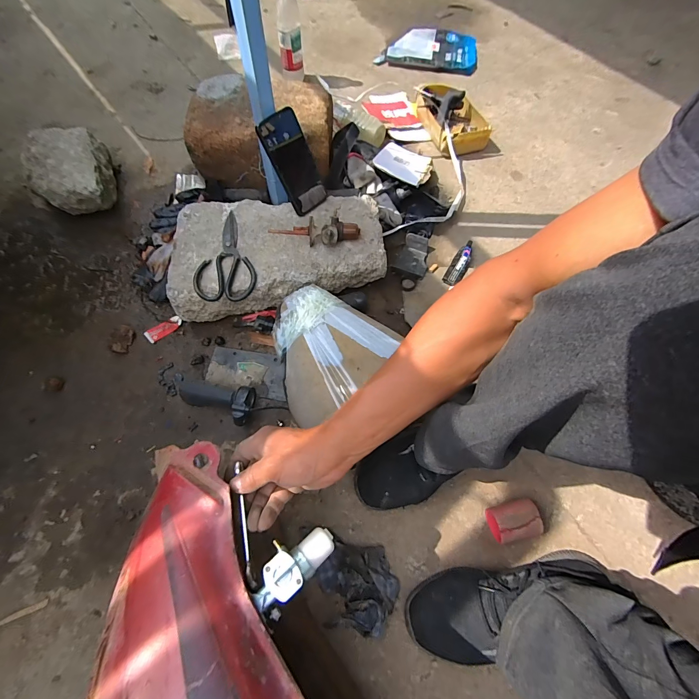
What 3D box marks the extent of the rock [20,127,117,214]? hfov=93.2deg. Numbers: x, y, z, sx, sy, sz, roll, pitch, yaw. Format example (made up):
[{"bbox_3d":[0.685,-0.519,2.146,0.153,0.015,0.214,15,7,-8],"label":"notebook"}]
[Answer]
[{"bbox_3d":[-0.622,-0.390,0.742,0.151,0.098,0.199,-13,67,-8],"label":"rock"}]

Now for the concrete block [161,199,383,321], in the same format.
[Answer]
[{"bbox_3d":[-0.136,-0.198,0.660,0.405,0.111,0.223,-7,66,-6],"label":"concrete block"}]

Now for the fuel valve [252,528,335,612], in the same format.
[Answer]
[{"bbox_3d":[-0.057,0.213,0.332,0.086,0.031,0.043,-27,66,-36],"label":"fuel valve"}]

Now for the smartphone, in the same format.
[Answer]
[{"bbox_3d":[-0.102,-0.347,0.622,0.083,0.168,0.018,-40,40,-14],"label":"smartphone"}]

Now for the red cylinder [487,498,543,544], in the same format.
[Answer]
[{"bbox_3d":[0.251,0.265,0.513,0.075,0.045,0.051,-11,67,-7],"label":"red cylinder"}]

